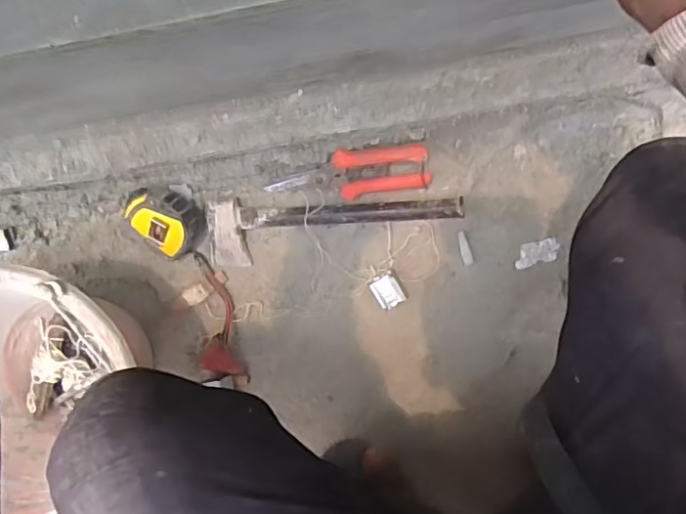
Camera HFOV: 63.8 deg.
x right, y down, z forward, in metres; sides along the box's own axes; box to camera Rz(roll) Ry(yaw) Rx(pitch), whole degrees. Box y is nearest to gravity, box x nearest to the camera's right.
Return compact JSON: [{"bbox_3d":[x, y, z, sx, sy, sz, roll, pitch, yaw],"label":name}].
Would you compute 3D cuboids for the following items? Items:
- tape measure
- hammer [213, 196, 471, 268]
[{"bbox_3d":[-0.193,-0.041,0.606,0.064,0.043,0.085,-36,103,21],"label":"tape measure"},{"bbox_3d":[-0.013,-0.036,0.586,0.271,0.032,0.069,-6,94,9],"label":"hammer"}]

